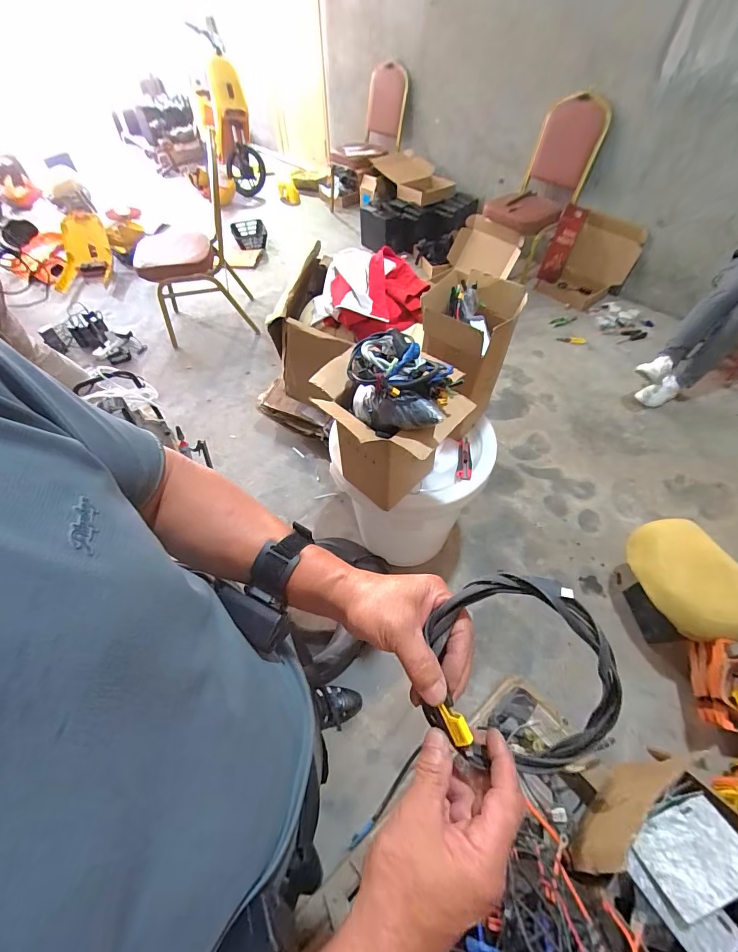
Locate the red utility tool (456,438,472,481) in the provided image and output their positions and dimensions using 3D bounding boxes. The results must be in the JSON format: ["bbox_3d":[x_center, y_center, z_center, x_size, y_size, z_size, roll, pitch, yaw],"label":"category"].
[{"bbox_3d":[0.263,-0.047,1.063,0.039,0.029,0.137,9,54,8],"label":"red utility tool"}]

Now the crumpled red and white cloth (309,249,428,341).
[{"bbox_3d":[-0.004,-0.629,1.302,0.374,0.148,0.347,1,54,2],"label":"crumpled red and white cloth"}]

